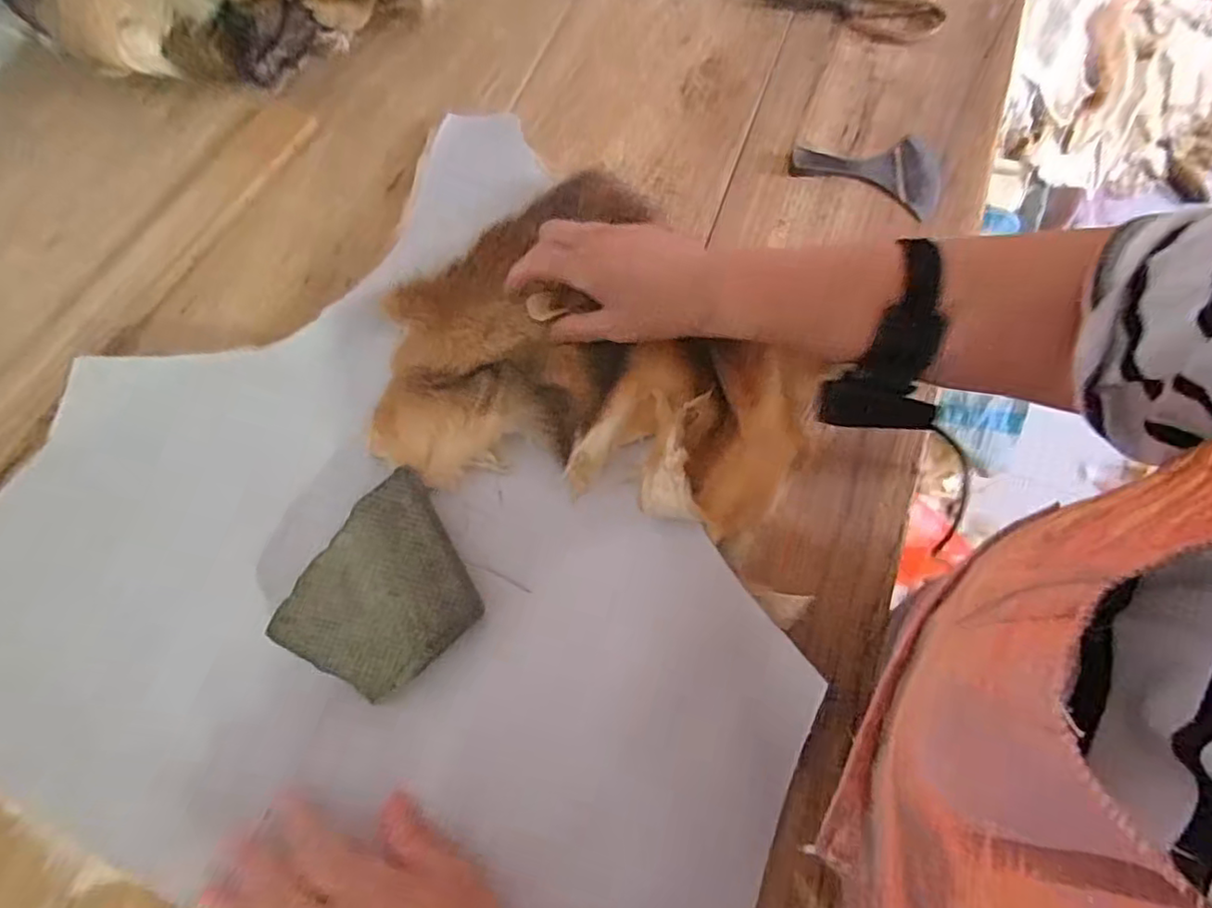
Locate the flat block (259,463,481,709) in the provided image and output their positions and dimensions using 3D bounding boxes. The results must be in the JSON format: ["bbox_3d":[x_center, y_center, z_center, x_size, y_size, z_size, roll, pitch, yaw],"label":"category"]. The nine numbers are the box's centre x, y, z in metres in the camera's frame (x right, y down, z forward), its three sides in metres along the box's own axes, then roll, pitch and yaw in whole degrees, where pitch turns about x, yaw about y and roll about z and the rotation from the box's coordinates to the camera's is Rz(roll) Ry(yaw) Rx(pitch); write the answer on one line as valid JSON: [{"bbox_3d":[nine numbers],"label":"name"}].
[{"bbox_3d":[-0.136,0.088,0.391,0.104,0.024,0.125,31,74,8],"label":"flat block"}]

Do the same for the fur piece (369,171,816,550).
[{"bbox_3d":[0.000,-0.087,0.437,0.303,0.041,0.248,12,72,2],"label":"fur piece"}]

